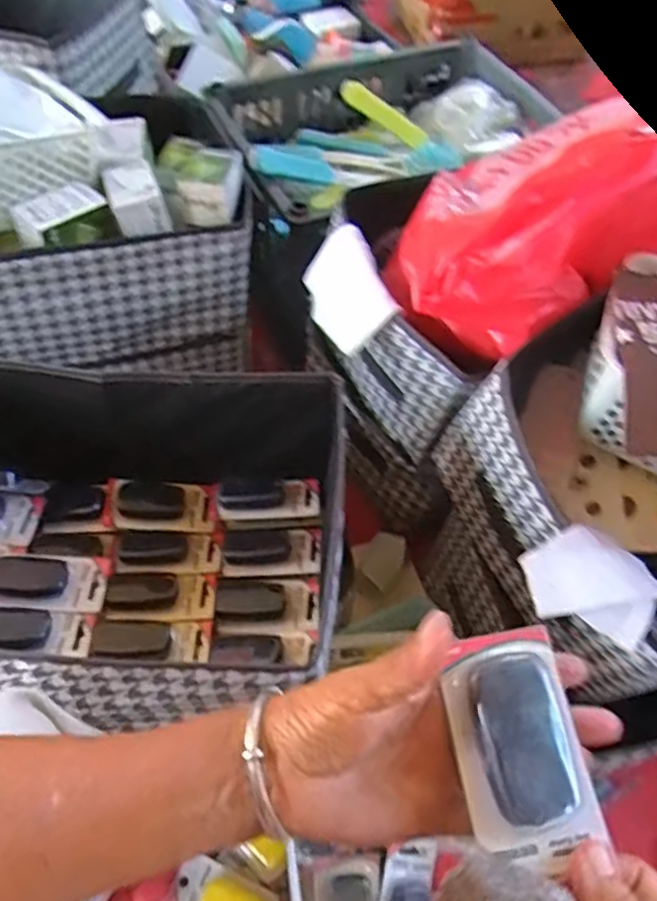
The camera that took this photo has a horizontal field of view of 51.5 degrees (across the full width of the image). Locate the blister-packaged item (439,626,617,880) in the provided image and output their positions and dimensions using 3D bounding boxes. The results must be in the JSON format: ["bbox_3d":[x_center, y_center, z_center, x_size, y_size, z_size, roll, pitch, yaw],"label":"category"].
[{"bbox_3d":[0.084,0.125,0.294,0.054,0.029,0.092,-8,56,-9],"label":"blister-packaged item"}]

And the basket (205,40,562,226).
[{"bbox_3d":[0.061,-0.513,1.078,0.501,0.107,0.254,-23,60,-18],"label":"basket"}]

